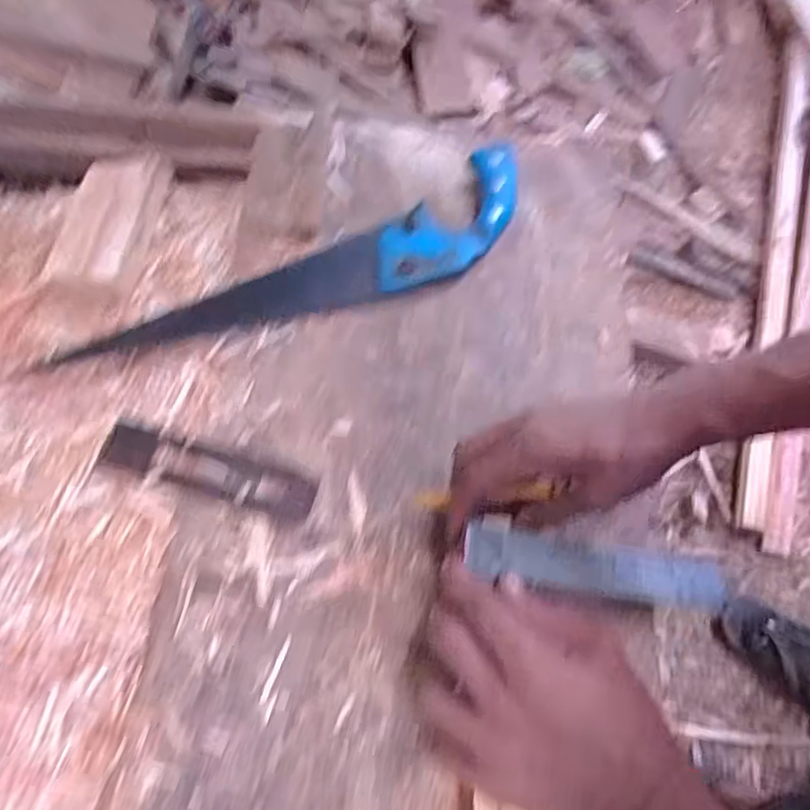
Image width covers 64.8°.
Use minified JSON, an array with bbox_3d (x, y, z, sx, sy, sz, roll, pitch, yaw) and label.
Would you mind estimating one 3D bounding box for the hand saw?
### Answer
[{"bbox_3d":[-0.089,-0.102,0.551,0.453,0.032,0.098,-26,66,-10],"label":"hand saw"}]

